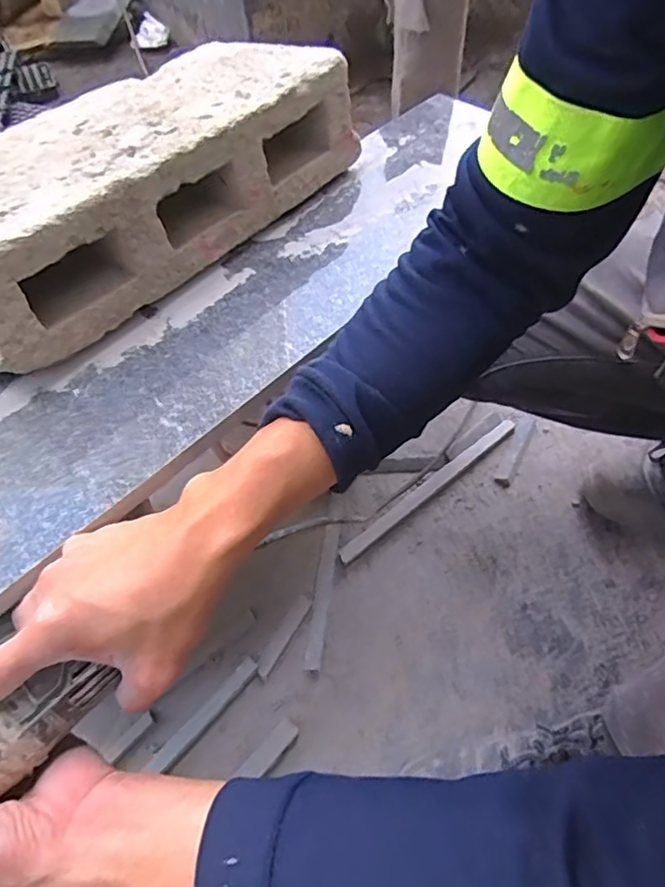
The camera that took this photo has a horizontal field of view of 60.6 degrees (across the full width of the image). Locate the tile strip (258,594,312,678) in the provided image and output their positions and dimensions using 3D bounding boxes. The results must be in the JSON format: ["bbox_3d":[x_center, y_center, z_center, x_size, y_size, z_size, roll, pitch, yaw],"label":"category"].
[{"bbox_3d":[-0.054,0.214,0.641,0.017,0.006,0.097,25,60,19],"label":"tile strip"}]

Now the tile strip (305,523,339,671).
[{"bbox_3d":[-0.012,0.173,0.667,0.020,0.004,0.174,4,55,6],"label":"tile strip"}]

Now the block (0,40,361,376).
[{"bbox_3d":[-0.176,-0.229,0.487,0.207,0.100,0.381,35,64,24],"label":"block"}]

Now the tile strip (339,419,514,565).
[{"bbox_3d":[0.130,0.056,0.743,0.303,0.014,0.020,-35,60,-20],"label":"tile strip"}]

